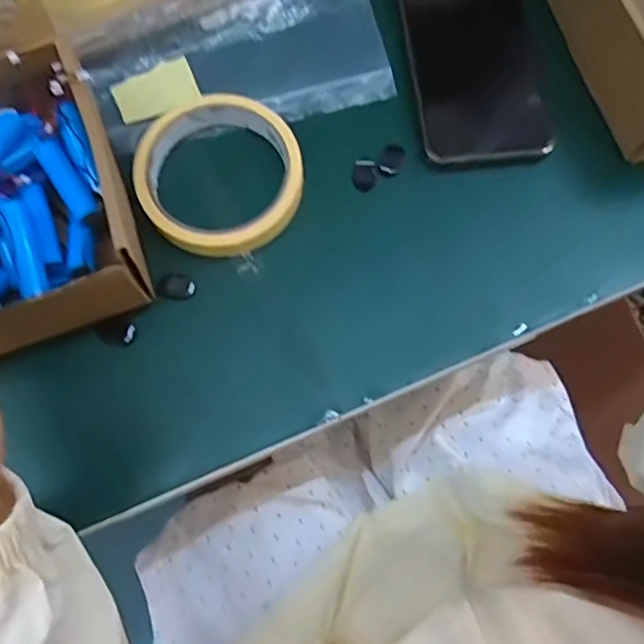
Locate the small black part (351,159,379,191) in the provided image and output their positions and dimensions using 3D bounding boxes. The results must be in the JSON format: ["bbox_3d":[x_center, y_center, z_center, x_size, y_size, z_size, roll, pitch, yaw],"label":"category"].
[{"bbox_3d":[0.026,-0.087,0.361,0.016,0.004,0.019,16,72,3],"label":"small black part"}]

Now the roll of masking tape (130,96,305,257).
[{"bbox_3d":[-0.058,-0.083,0.346,0.092,0.018,0.090,1,72,-2],"label":"roll of masking tape"}]

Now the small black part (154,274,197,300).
[{"bbox_3d":[-0.080,-0.019,0.336,0.021,0.004,0.013,11,72,1],"label":"small black part"}]

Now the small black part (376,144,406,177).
[{"bbox_3d":[0.041,-0.097,0.359,0.015,0.004,0.020,29,73,7],"label":"small black part"}]

